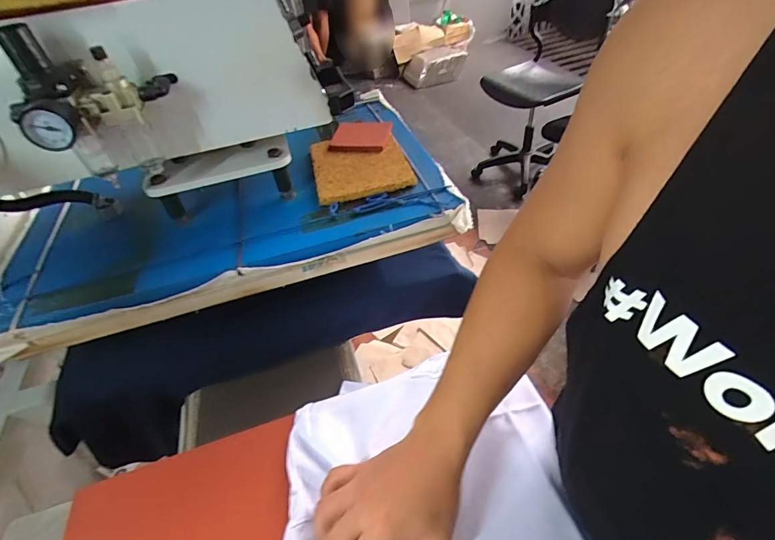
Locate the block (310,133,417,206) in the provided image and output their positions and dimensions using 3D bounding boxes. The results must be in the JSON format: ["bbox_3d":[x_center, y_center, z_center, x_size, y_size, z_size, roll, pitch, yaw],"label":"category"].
[{"bbox_3d":[-0.042,-0.158,0.590,0.136,0.015,0.153,-13,45,-5],"label":"block"}]

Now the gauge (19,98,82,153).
[{"bbox_3d":[-0.312,-0.137,0.363,0.038,0.039,0.031,-15,45,-8],"label":"gauge"}]

